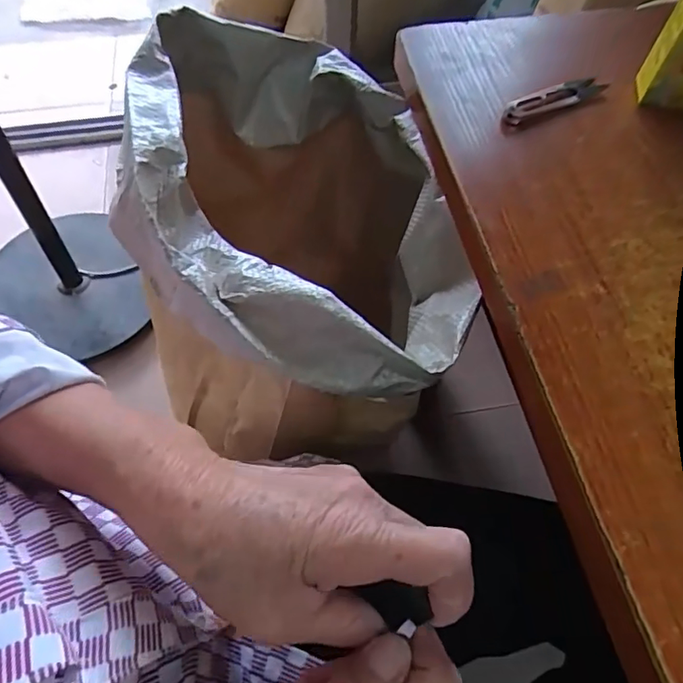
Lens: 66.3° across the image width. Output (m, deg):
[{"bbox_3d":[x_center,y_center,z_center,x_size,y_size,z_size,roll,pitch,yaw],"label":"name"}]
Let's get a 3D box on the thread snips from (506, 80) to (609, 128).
[{"bbox_3d":[0.178,-0.204,0.438,0.101,0.008,0.023,-26,62,-16],"label":"thread snips"}]

